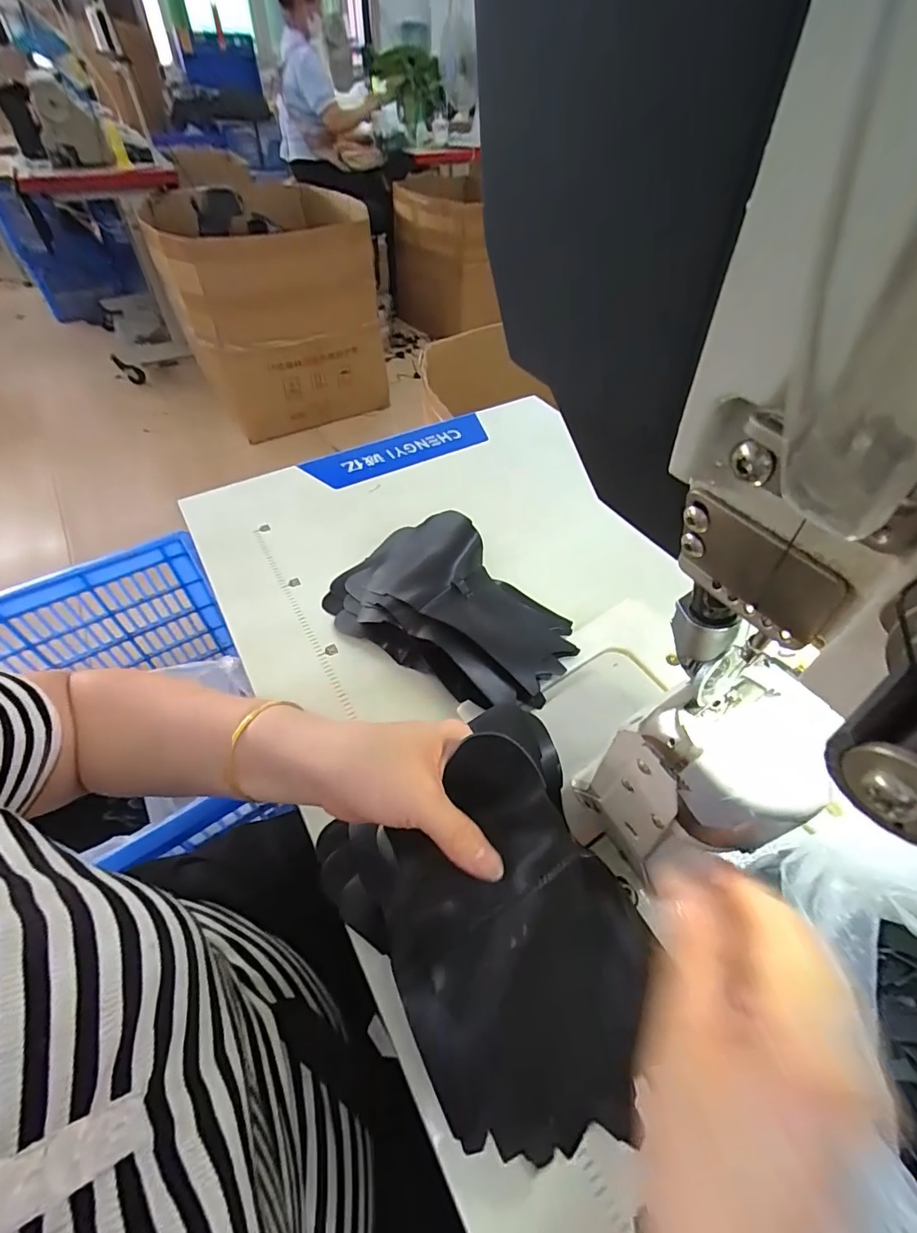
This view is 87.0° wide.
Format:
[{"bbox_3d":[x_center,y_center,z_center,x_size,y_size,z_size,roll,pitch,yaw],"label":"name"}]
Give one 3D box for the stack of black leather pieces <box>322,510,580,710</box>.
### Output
[{"bbox_3d":[-0.010,-0.017,0.447,0.245,0.059,0.146,30,56,22],"label":"stack of black leather pieces"}]

